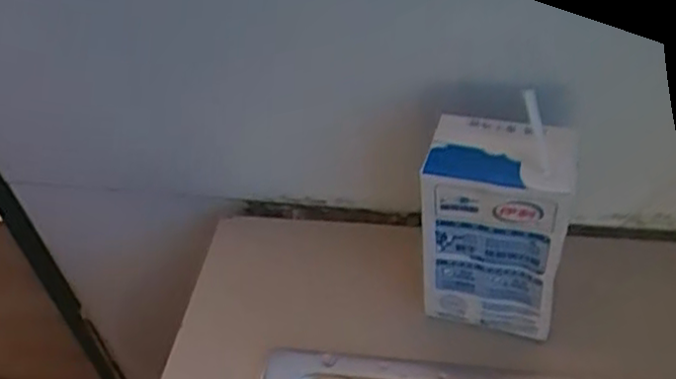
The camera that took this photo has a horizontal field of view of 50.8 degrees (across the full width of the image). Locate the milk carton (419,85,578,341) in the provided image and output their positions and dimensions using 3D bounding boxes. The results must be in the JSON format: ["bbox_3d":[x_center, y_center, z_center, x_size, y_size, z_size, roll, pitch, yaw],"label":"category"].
[{"bbox_3d":[0.076,0.020,0.348,0.065,0.115,0.041,9,48,16],"label":"milk carton"}]

